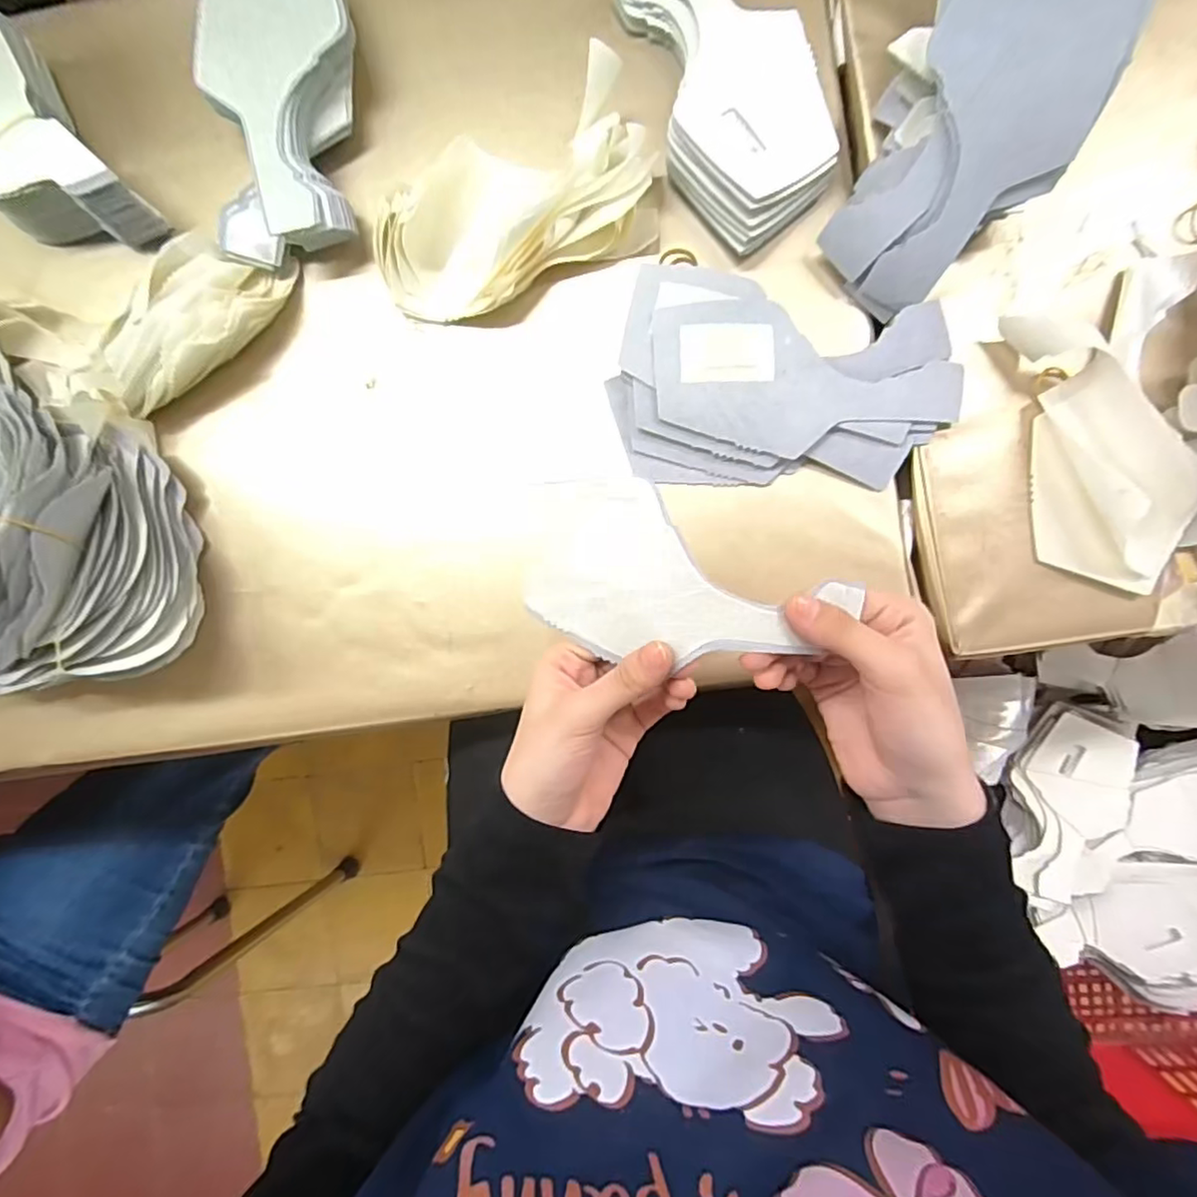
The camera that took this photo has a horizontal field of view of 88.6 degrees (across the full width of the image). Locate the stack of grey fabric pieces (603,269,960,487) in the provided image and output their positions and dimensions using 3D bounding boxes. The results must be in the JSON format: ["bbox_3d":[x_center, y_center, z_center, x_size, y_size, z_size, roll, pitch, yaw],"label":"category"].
[{"bbox_3d":[0.111,-0.126,0.374,0.197,0.020,0.122,11,91,5],"label":"stack of grey fabric pieces"}]

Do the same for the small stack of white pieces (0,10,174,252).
[{"bbox_3d":[-0.366,-0.286,0.401,0.082,0.054,0.145,-37,87,4],"label":"small stack of white pieces"}]

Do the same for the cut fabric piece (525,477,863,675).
[{"bbox_3d":[0.034,-0.004,0.296,0.155,0.041,0.077,21,92,5],"label":"cut fabric piece"}]

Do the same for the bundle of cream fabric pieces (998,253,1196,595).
[{"bbox_3d":[0.294,-0.096,0.349,0.086,0.032,0.176,-10,90,5],"label":"bundle of cream fabric pieces"}]

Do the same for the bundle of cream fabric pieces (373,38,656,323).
[{"bbox_3d":[-0.051,-0.239,0.381,0.183,0.041,0.088,-27,88,5],"label":"bundle of cream fabric pieces"}]

